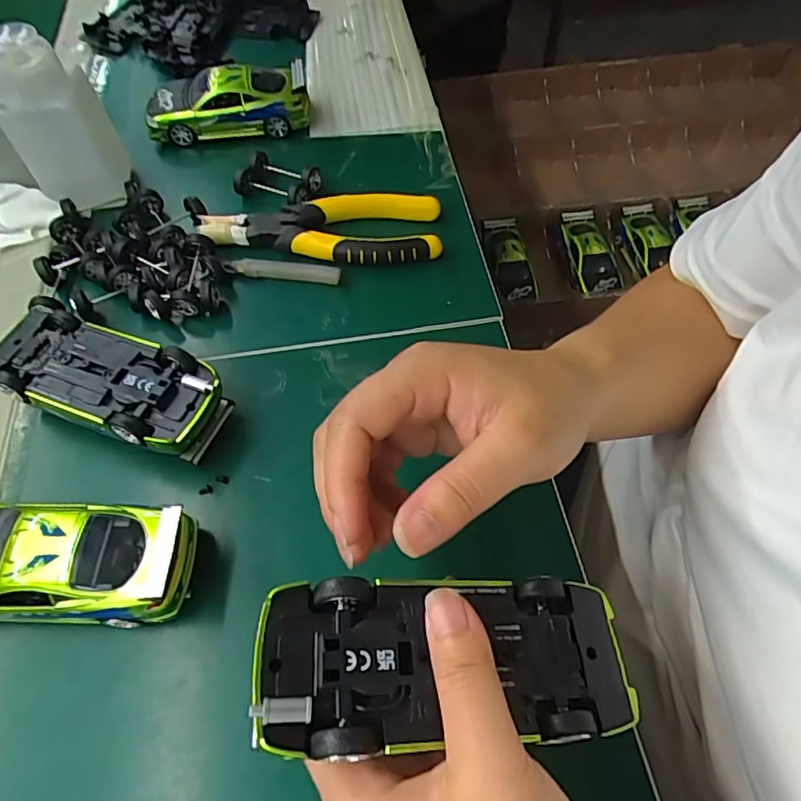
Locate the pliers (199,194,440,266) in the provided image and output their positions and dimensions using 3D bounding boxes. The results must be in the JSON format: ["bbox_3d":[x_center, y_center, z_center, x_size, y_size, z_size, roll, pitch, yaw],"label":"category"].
[{"bbox_3d":[-0.054,-0.115,0.378,0.160,0.017,0.053,-6,59,-2],"label":"pliers"}]

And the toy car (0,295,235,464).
[{"bbox_3d":[-0.164,-0.009,0.308,0.135,0.039,0.062,24,63,15],"label":"toy car"}]

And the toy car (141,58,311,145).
[{"bbox_3d":[-0.137,-0.241,0.442,0.123,0.044,0.053,-3,59,-3],"label":"toy car"}]

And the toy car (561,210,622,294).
[{"bbox_3d":[0.227,-0.178,0.666,0.050,0.027,0.123,-9,59,-4],"label":"toy car"}]

